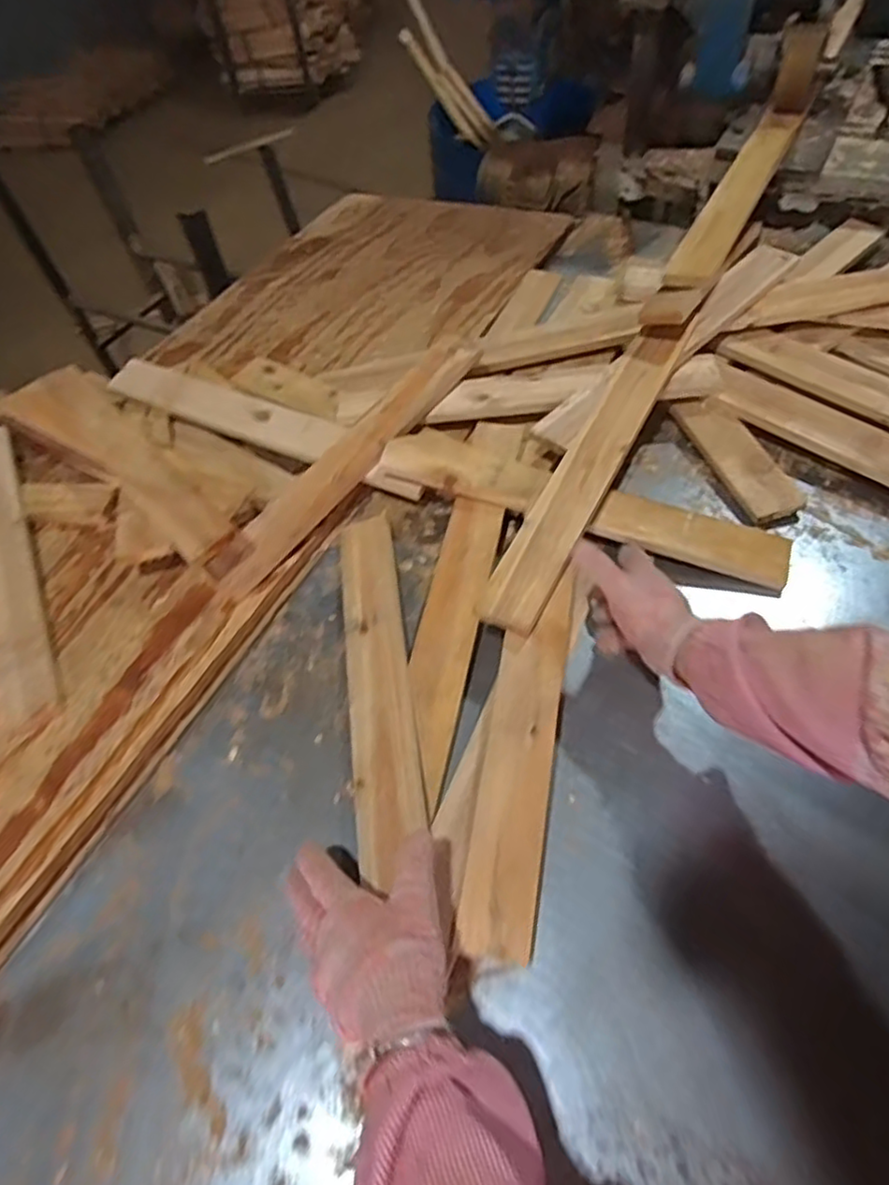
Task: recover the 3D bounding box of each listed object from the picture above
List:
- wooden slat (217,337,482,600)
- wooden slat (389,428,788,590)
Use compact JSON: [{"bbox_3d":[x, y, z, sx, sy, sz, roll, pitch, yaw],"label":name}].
[{"bbox_3d":[-0.116,-0.170,0.808,0.073,0.018,0.432,30,69,26],"label":"wooden slat"},{"bbox_3d":[0.149,-0.103,0.741,0.452,0.025,0.061,18,61,13],"label":"wooden slat"}]

